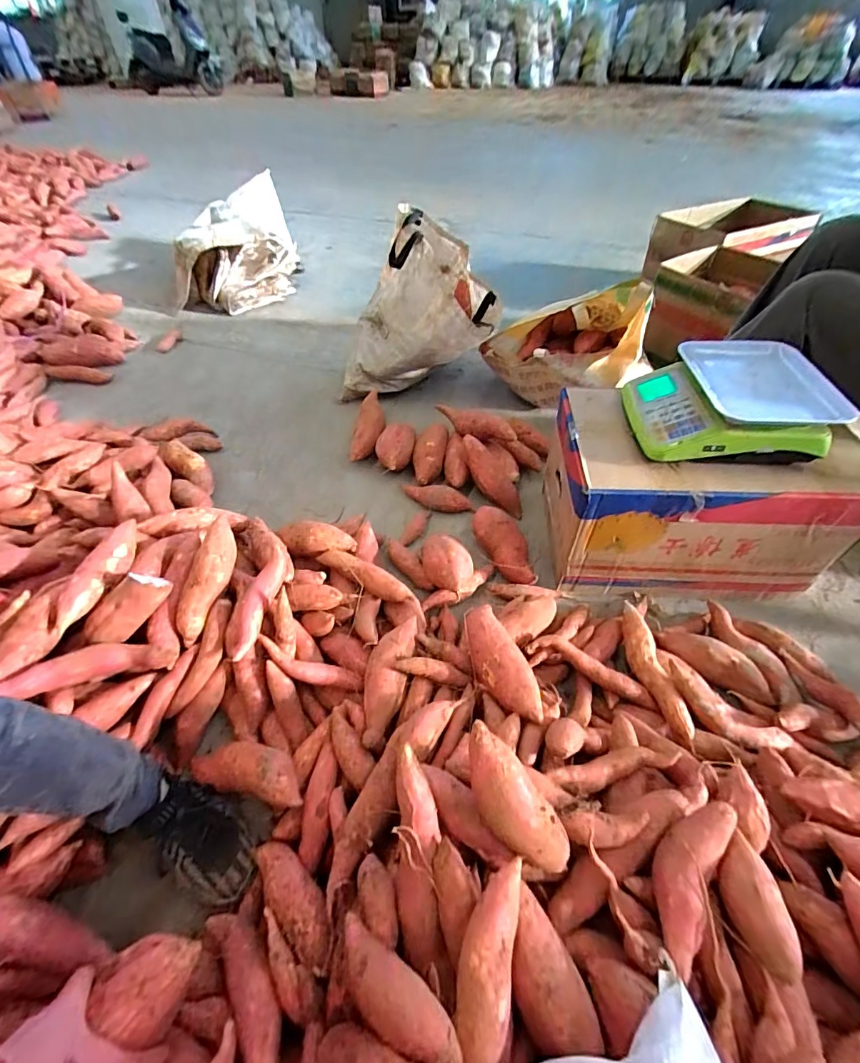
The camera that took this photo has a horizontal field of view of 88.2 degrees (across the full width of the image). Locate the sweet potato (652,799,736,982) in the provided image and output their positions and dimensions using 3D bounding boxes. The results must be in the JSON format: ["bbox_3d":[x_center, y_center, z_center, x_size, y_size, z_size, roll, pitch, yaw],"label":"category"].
[{"bbox_3d":[0.251,0.334,0.435,0.046,0.040,0.148,28,55,22],"label":"sweet potato"}]

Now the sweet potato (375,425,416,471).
[{"bbox_3d":[-0.086,-0.204,1.105,0.097,0.083,0.131,-3,49,-2],"label":"sweet potato"}]

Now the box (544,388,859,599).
[{"bbox_3d":[0.458,-0.066,0.827,0.452,0.281,0.266,3,49,3],"label":"box"}]

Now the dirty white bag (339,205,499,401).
[{"bbox_3d":[-0.024,-0.618,1.259,0.420,0.376,0.334,6,49,6],"label":"dirty white bag"}]

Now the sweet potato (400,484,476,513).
[{"bbox_3d":[0.015,-0.077,1.023,0.179,0.043,0.053,11,50,10],"label":"sweet potato"}]

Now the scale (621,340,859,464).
[{"bbox_3d":[0.459,-0.204,0.696,0.261,0.093,0.207,4,49,4],"label":"scale"}]

